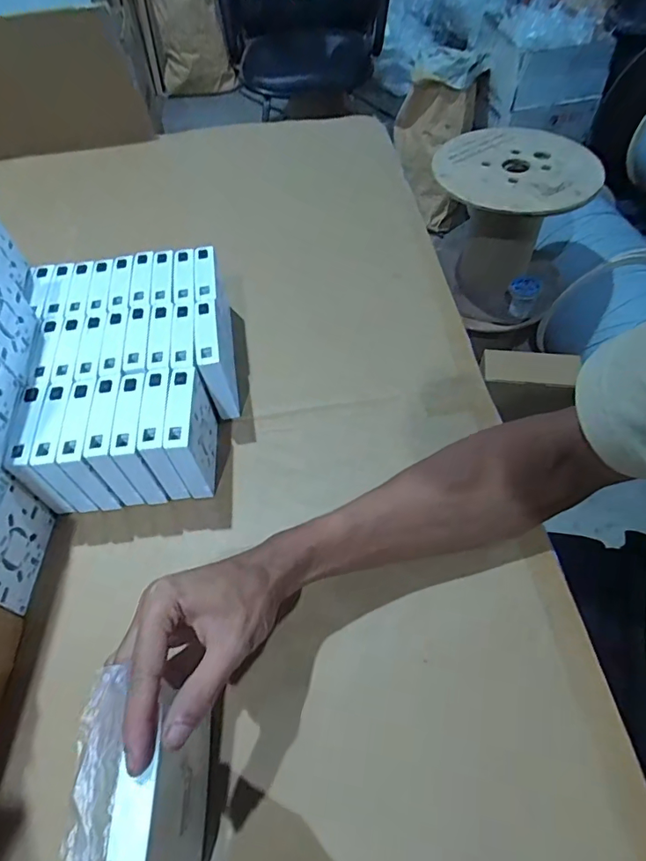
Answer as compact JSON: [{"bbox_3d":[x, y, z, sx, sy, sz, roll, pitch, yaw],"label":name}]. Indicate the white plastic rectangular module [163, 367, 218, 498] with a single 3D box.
[{"bbox_3d":[-0.116,0.003,0.444,0.024,0.083,0.086,-5,55,-1],"label":"white plastic rectangular module"}]

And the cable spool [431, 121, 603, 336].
[{"bbox_3d":[0.417,-0.477,1.167,0.321,0.314,0.341,3,56,5],"label":"cable spool"}]

